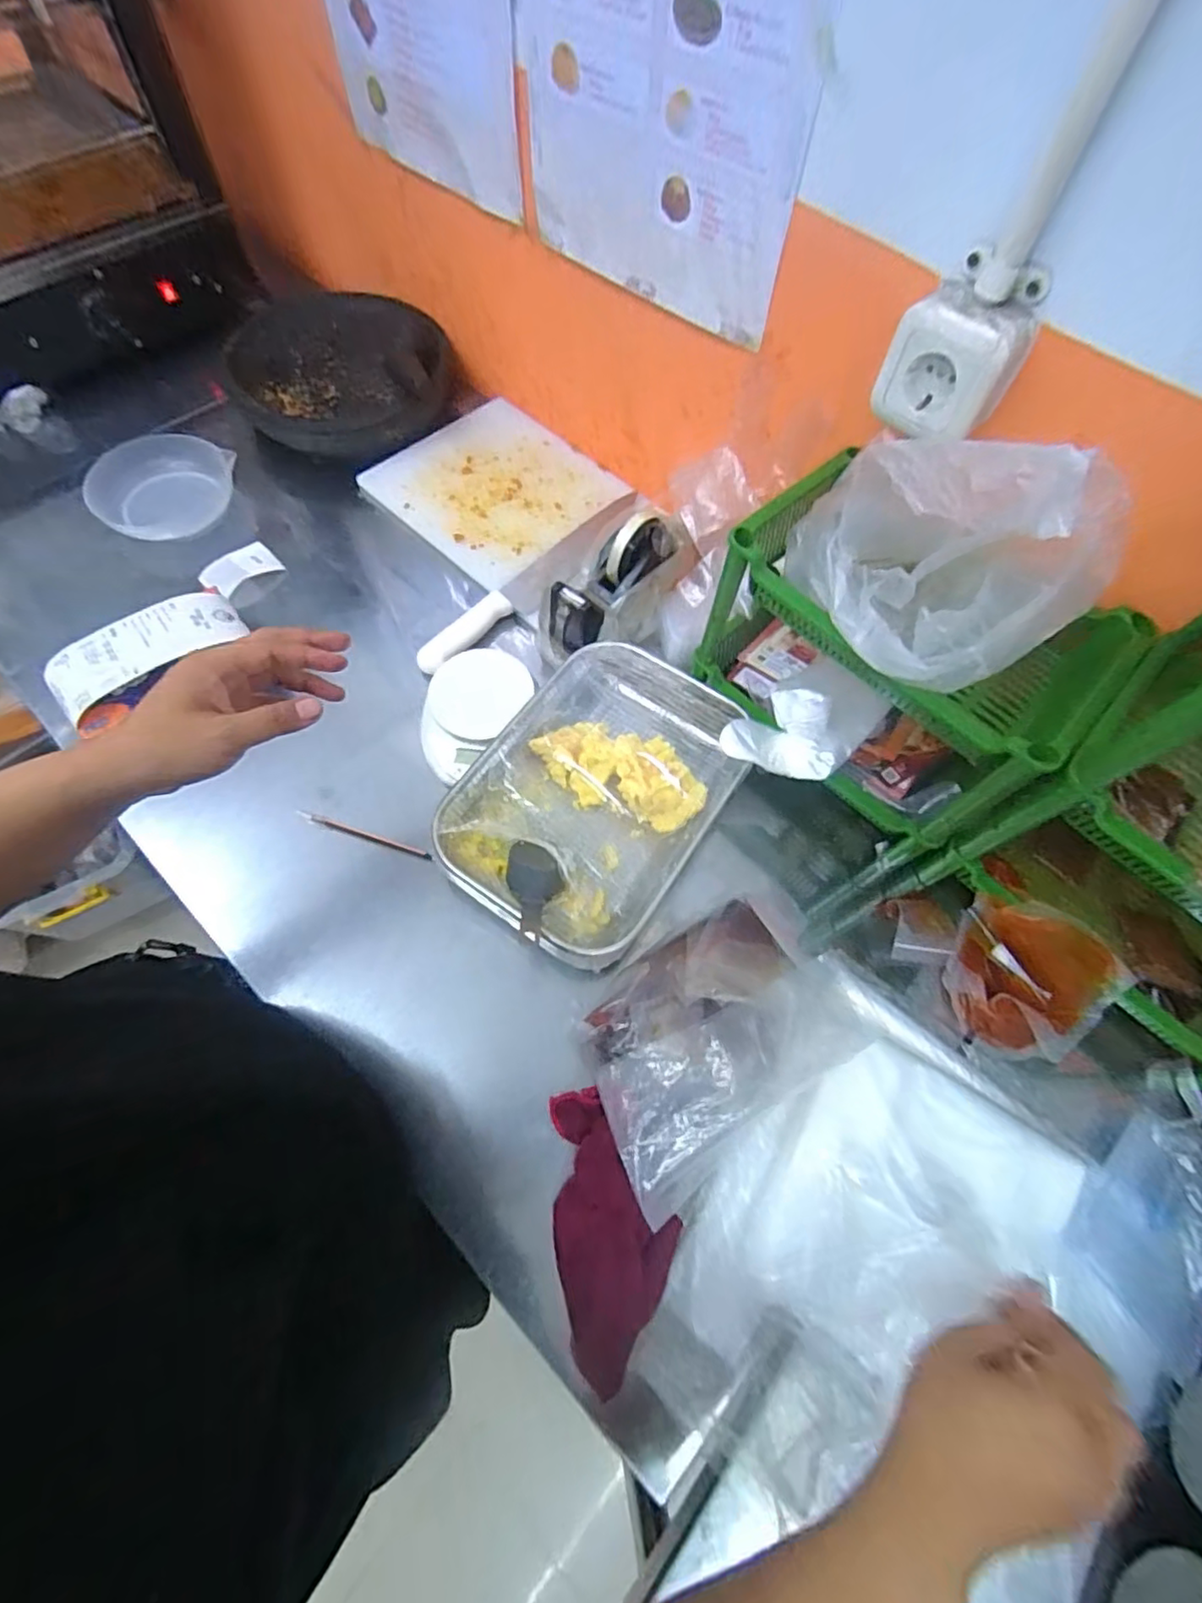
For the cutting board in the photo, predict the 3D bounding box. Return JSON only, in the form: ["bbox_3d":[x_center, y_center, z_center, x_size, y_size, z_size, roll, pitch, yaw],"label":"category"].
[{"bbox_3d":[-0.138,-0.409,0.799,0.263,0.014,0.244,42,70,15],"label":"cutting board"}]

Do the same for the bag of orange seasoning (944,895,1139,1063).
[{"bbox_3d":[0.362,0.152,0.530,0.104,0.108,0.131,-25,70,-14],"label":"bag of orange seasoning"}]

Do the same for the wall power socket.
[{"bbox_3d":[0.256,-0.325,0.444,0.084,0.090,0.049,35,68,13],"label":"wall power socket"}]

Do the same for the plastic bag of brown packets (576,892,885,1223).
[{"bbox_3d":[0.090,0.182,0.483,0.223,0.055,0.157,-31,70,-16],"label":"plastic bag of brown packets"}]

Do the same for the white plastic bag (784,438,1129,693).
[{"bbox_3d":[0.225,-0.153,0.403,0.198,0.153,0.111,24,66,8],"label":"white plastic bag"}]

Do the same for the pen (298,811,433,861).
[{"bbox_3d":[-0.230,0.032,0.596,0.139,0.004,0.008,17,65,5],"label":"pen"}]

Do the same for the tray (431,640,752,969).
[{"bbox_3d":[-0.002,-0.013,0.585,0.219,0.060,0.293,32,68,12],"label":"tray"}]

